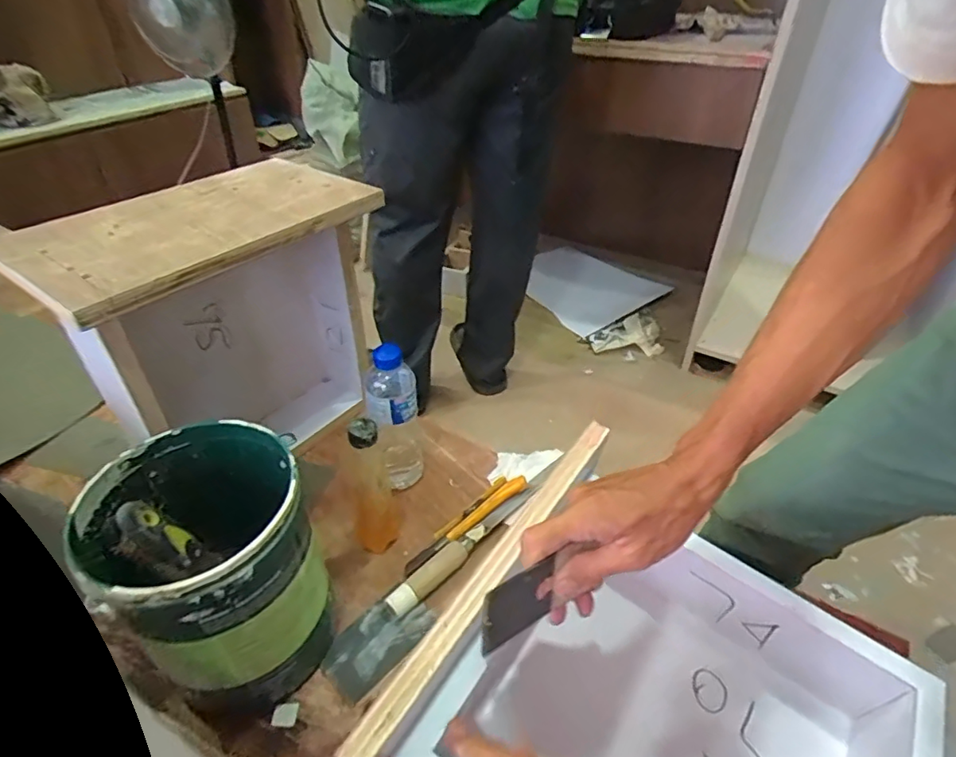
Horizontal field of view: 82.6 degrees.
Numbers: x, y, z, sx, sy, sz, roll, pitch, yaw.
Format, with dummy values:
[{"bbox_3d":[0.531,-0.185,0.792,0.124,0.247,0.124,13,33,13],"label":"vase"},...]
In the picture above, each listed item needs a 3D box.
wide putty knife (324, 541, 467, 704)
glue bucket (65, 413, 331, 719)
[{"bbox_3d":[-0.080,0.246,0.585,0.065,0.026,0.185,30,47,32],"label":"wide putty knife"},{"bbox_3d":[-0.233,0.181,0.510,0.161,0.229,0.173,-25,45,-28],"label":"glue bucket"}]

